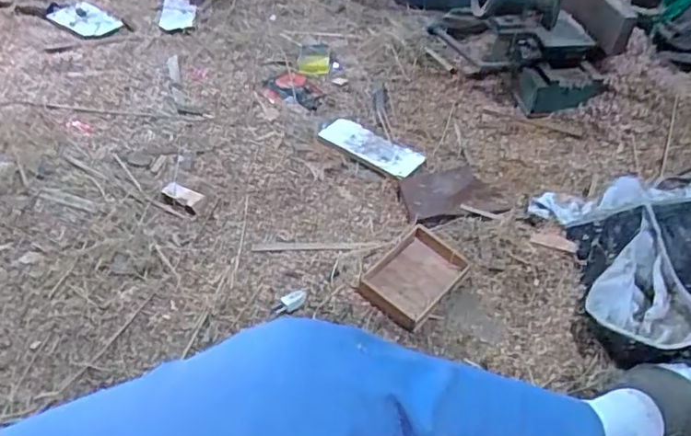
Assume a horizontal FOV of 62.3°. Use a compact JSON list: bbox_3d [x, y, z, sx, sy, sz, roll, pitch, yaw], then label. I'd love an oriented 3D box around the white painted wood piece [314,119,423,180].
[{"bbox_3d":[0.047,-0.149,1.172,0.220,0.020,0.091,29,51,24],"label":"white painted wood piece"}]

